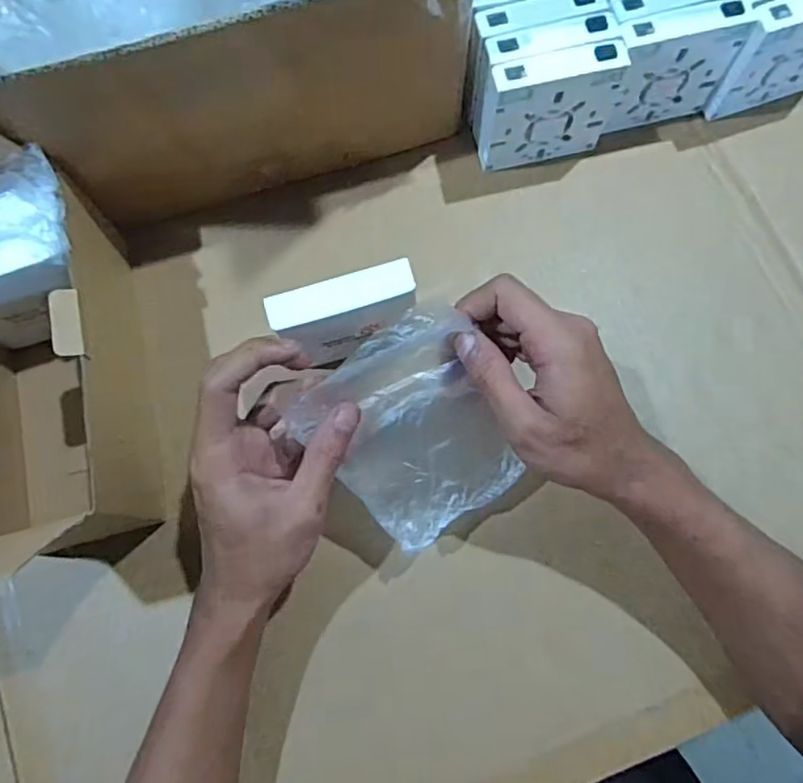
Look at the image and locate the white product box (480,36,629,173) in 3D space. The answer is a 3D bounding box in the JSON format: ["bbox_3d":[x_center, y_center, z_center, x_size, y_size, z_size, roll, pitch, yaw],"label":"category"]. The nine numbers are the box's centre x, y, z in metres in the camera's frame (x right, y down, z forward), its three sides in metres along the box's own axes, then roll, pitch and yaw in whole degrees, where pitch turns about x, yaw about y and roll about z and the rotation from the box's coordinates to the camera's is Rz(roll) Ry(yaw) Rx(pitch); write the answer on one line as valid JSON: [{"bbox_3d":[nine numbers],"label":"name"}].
[{"bbox_3d":[0.100,-0.193,0.427,0.087,0.086,0.025,-13,77,-2],"label":"white product box"}]

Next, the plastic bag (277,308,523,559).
[{"bbox_3d":[0.007,0.024,0.356,0.099,0.030,0.123,-32,111,1],"label":"plastic bag"}]

